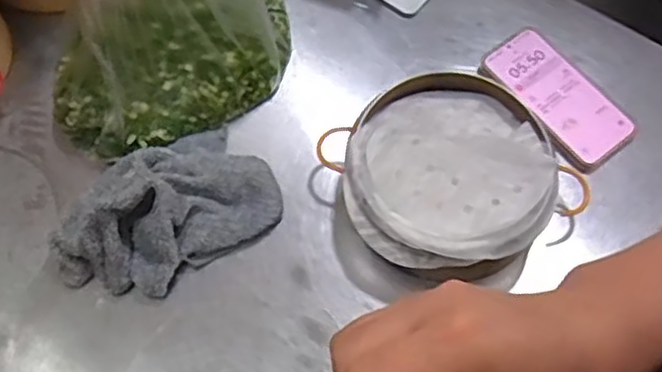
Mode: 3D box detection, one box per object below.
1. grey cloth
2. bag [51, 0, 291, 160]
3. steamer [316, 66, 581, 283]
[{"bbox_3d":[-0.142,0.017,0.573,0.191,0.068,0.116,-31,69,-13],"label":"grey cloth"},{"bbox_3d":[-0.148,-0.161,0.555,0.212,0.254,0.175,-9,65,-3],"label":"bag"},{"bbox_3d":[0.098,-0.015,0.578,0.179,0.085,0.177,0,65,-1],"label":"steamer"}]

